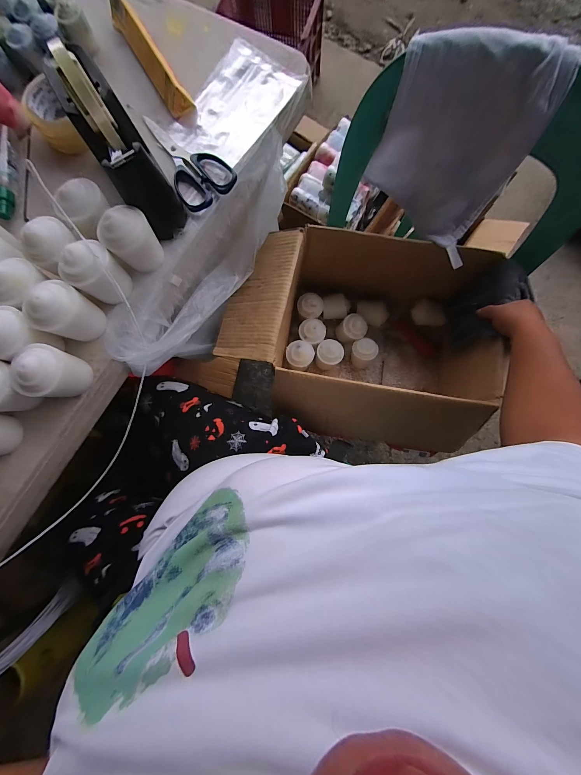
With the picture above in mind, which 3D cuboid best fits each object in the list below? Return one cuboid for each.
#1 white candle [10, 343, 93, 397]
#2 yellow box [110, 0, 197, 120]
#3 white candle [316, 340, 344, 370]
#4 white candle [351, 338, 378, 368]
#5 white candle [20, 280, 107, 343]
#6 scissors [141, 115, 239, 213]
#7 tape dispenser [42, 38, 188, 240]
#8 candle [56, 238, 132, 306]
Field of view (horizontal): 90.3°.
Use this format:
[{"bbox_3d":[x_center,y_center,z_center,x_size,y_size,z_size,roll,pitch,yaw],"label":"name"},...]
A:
[{"bbox_3d":[-0.270,-0.014,0.327,0.054,0.065,0.060,11,83,3],"label":"white candle"},{"bbox_3d":[-0.204,-0.474,0.409,0.032,0.031,0.211,-33,82,-3],"label":"yellow box"},{"bbox_3d":[0.086,-0.072,0.642,0.056,0.062,0.056,0,82,2],"label":"white candle"},{"bbox_3d":[0.162,-0.078,0.649,0.052,0.067,0.057,18,83,4],"label":"white candle"},{"bbox_3d":[-0.264,-0.087,0.338,0.058,0.068,0.059,25,84,5],"label":"white candle"},{"bbox_3d":[-0.155,-0.314,0.395,0.078,0.013,0.169,-44,83,-4],"label":"scissors"},{"bbox_3d":[-0.201,-0.280,0.336,0.058,0.136,0.170,-34,82,-3],"label":"tape dispenser"},{"bbox_3d":[-0.225,-0.132,0.340,0.047,0.070,0.055,40,85,6],"label":"candle"}]

